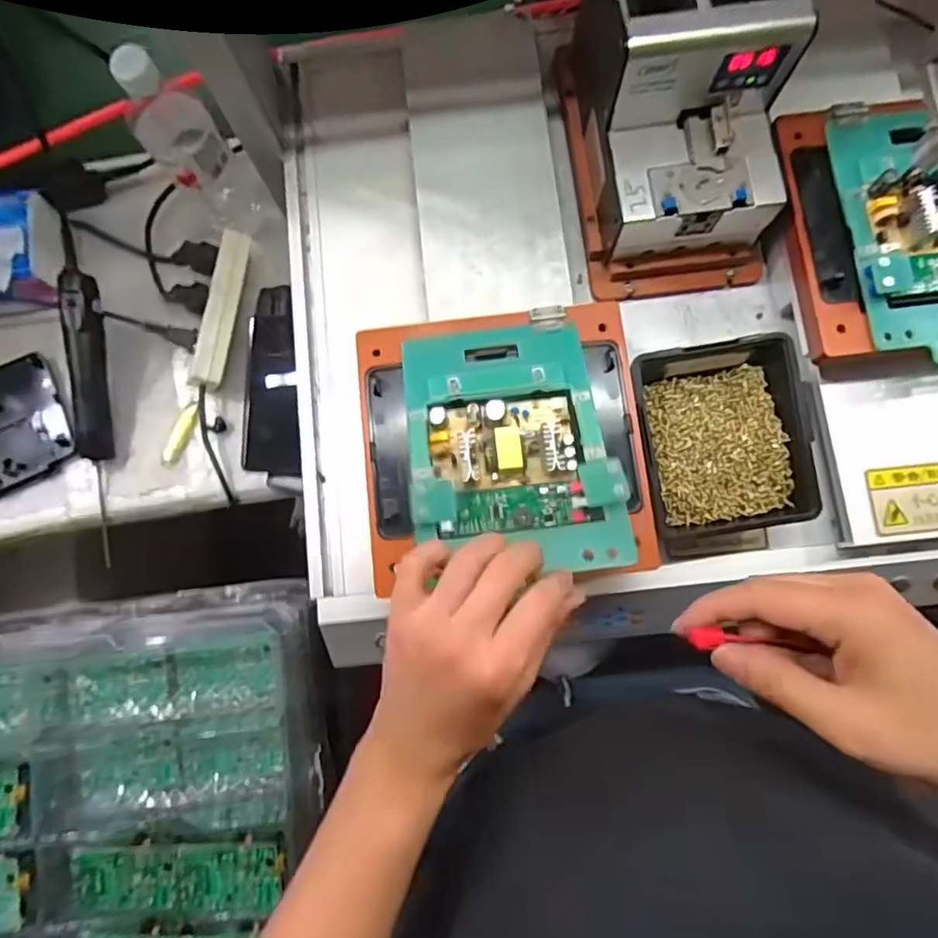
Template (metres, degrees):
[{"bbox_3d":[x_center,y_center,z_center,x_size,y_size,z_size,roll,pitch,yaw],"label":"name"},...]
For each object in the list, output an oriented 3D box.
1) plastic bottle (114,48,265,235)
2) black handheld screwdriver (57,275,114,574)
[{"bbox_3d":[-0.270,-0.309,0.586,0.065,0.219,0.074,-38,82,-3],"label":"plastic bottle"},{"bbox_3d":[-0.407,-0.057,0.650,0.033,0.029,0.304,-2,96,2],"label":"black handheld screwdriver"}]

